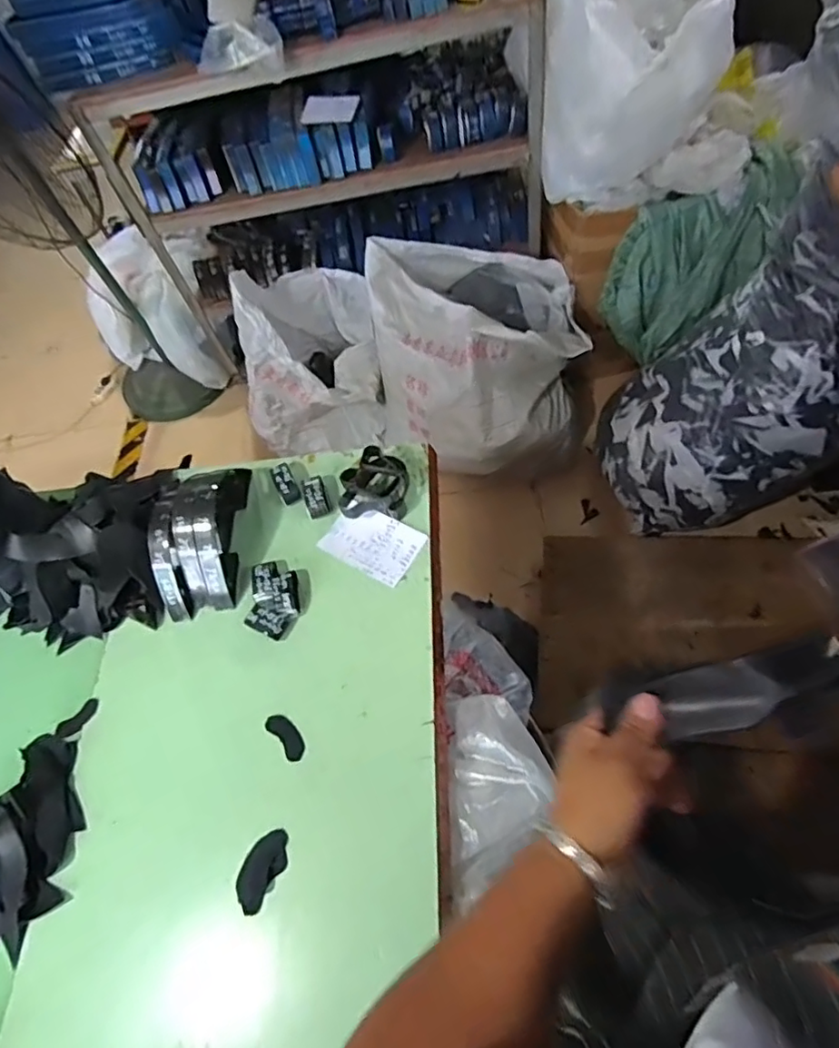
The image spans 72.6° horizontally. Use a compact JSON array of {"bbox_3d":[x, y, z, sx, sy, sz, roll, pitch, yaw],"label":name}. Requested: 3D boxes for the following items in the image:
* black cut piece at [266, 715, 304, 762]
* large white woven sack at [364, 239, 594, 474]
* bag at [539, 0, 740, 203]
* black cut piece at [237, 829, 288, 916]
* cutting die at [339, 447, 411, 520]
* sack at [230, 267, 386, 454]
[{"bbox_3d":[-0.183,0.293,0.790,0.032,0.005,0.074,-36,61,-22],"label":"black cut piece"},{"bbox_3d":[0.167,-0.471,1.664,0.566,0.473,0.496,-6,63,-1],"label":"large white woven sack"},{"bbox_3d":[0.444,-1.045,1.284,0.376,0.409,0.350,-7,63,-1],"label":"bag"},{"bbox_3d":[-0.195,0.426,0.708,0.046,0.013,0.090,29,68,15],"label":"black cut piece"},{"bbox_3d":[-0.075,-0.065,0.930,0.110,0.049,0.109,-2,63,1],"label":"cutting die"},{"bbox_3d":[-0.321,-0.526,1.725,0.372,0.504,0.437,-8,63,-2],"label":"sack"}]

